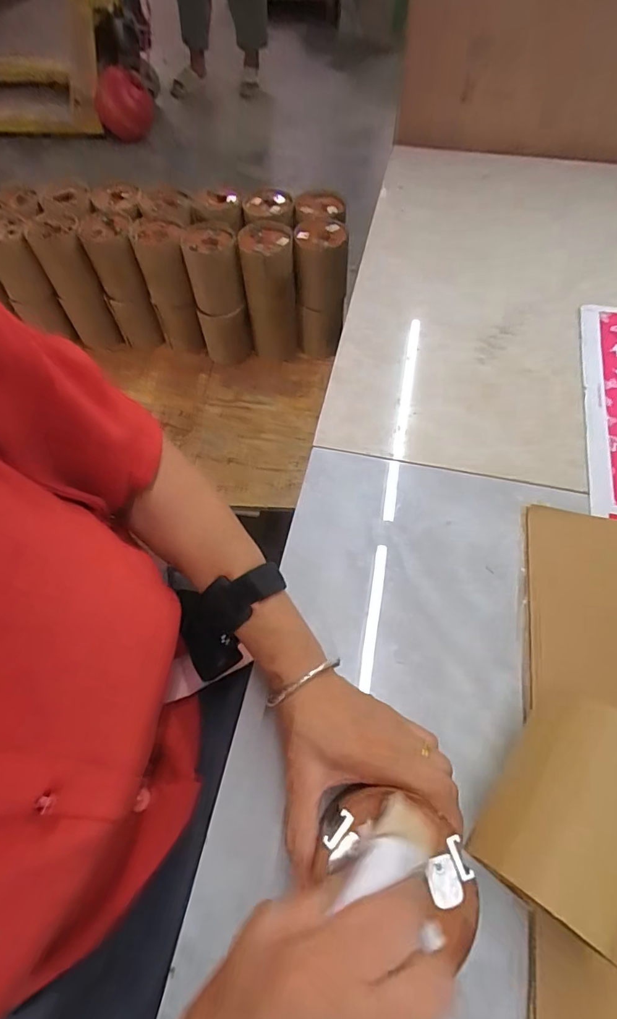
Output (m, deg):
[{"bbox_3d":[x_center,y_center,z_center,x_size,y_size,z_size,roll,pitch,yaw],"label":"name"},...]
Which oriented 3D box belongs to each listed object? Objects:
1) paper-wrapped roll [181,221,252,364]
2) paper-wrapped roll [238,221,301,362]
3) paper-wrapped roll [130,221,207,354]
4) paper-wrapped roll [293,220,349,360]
[{"bbox_3d":[-0.152,-0.363,0.814,0.086,0.217,0.092,-7,62,-2],"label":"paper-wrapped roll"},{"bbox_3d":[-0.063,-0.363,0.806,0.083,0.215,0.080,-4,62,-1],"label":"paper-wrapped roll"},{"bbox_3d":[-0.237,-0.372,0.822,0.077,0.221,0.095,-17,63,-7],"label":"paper-wrapped roll"},{"bbox_3d":[0.021,-0.367,0.806,0.079,0.213,0.087,1,62,2],"label":"paper-wrapped roll"}]

